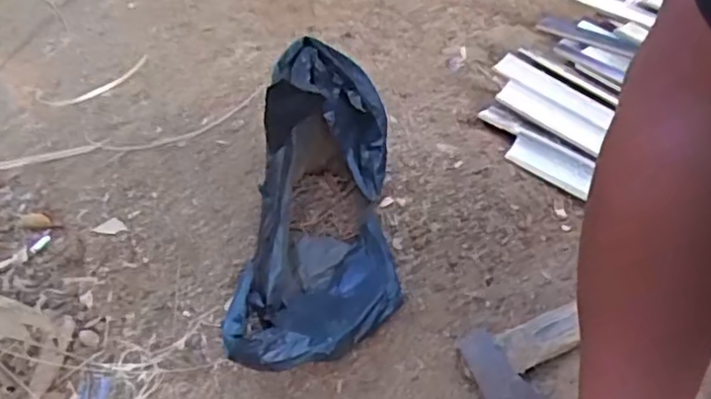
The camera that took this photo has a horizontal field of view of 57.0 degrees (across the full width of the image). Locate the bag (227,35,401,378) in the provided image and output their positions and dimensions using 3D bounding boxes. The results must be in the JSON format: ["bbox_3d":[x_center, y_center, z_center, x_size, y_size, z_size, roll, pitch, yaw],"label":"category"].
[{"bbox_3d":[-0.042,-0.004,0.587,0.138,0.202,0.267,-3,47,4],"label":"bag"}]

